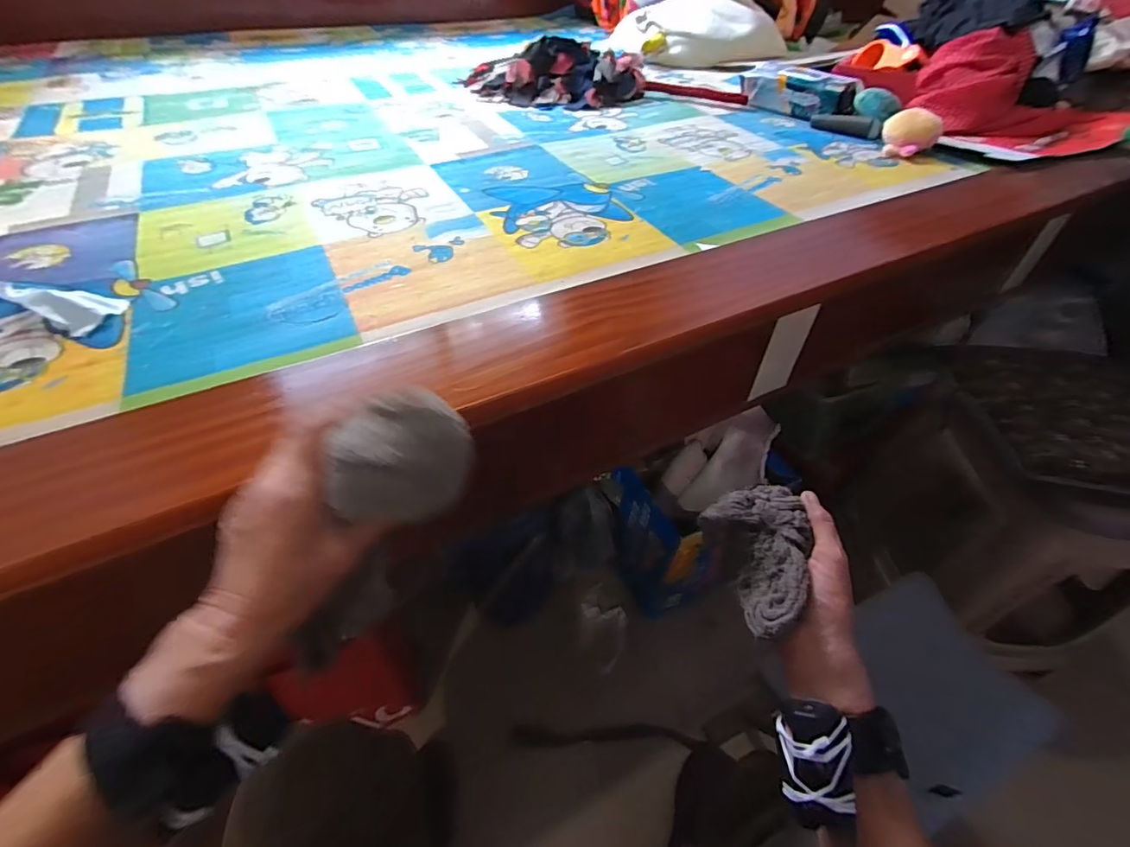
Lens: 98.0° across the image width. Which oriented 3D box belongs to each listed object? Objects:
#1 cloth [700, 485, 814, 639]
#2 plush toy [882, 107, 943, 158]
[{"bbox_3d":[0.170,0.113,0.414,0.062,0.066,0.117,-7,47,-8],"label":"cloth"},{"bbox_3d":[0.663,-0.557,0.937,0.087,0.063,0.091,14,48,11],"label":"plush toy"}]

